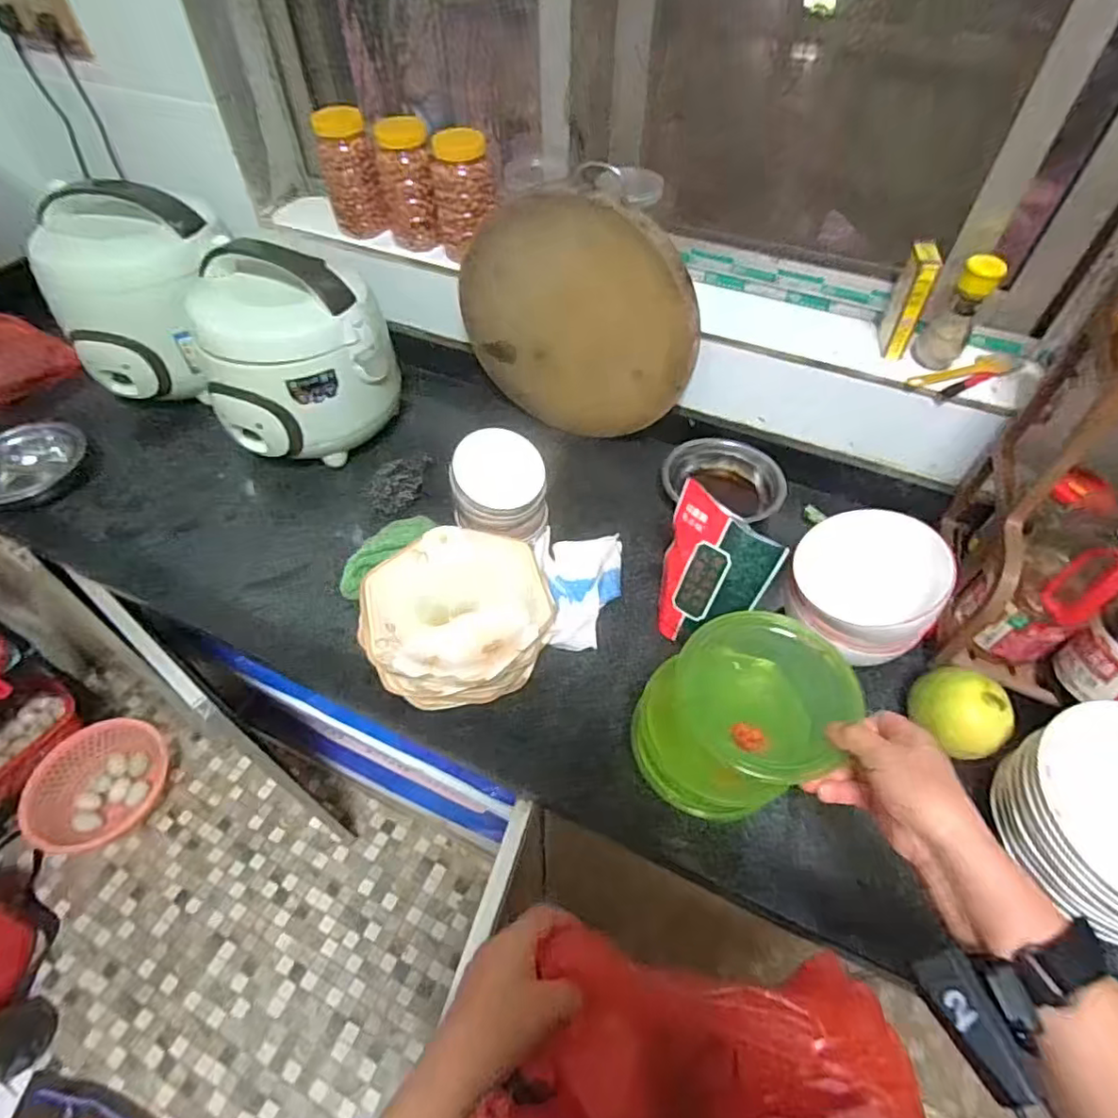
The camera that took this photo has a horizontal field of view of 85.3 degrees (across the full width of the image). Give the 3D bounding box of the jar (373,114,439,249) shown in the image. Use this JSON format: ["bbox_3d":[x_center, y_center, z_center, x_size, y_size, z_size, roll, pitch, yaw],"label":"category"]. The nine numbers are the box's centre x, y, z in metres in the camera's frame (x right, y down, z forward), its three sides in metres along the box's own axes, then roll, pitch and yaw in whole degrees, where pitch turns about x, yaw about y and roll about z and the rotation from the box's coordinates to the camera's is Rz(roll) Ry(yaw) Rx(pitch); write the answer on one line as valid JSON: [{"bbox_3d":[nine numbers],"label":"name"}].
[{"bbox_3d":[-0.215,-0.528,0.867,0.071,0.150,0.082,-11,53,-9],"label":"jar"}]

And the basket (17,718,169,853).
[{"bbox_3d":[-0.995,0.488,1.320,0.237,0.124,0.259,0,52,-1],"label":"basket"}]

